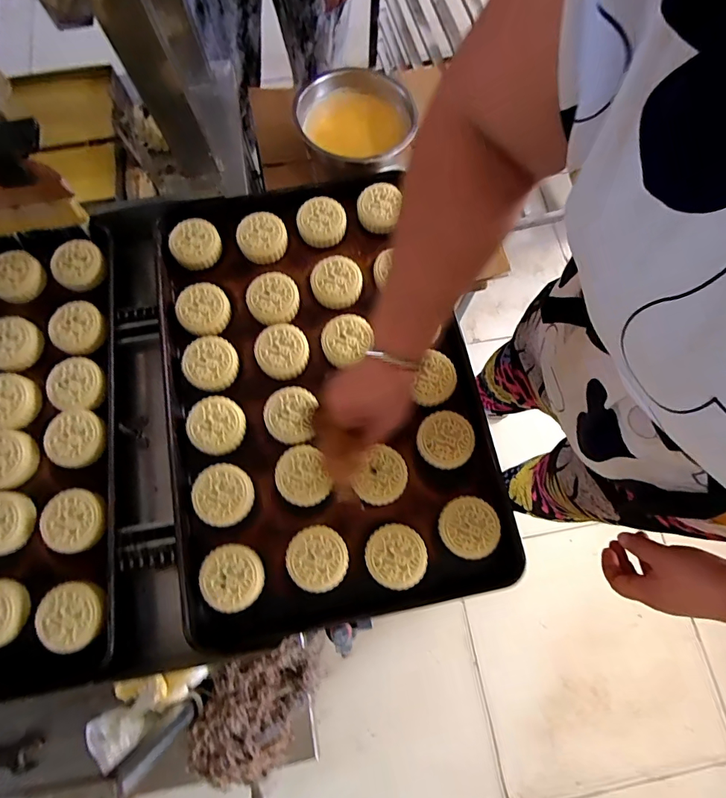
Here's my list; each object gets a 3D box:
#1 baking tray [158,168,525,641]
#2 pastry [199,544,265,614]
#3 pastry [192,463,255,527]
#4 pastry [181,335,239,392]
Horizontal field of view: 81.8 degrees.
[{"bbox_3d":[-0.060,-0.030,0.563,0.399,0.038,0.595,-11,75,-4],"label":"baking tray"},{"bbox_3d":[-0.154,0.209,0.492,0.073,0.016,0.071,0,75,-1],"label":"pastry"},{"bbox_3d":[-0.173,0.119,0.517,0.069,0.018,0.071,31,77,7],"label":"pastry"},{"bbox_3d":[-0.205,-0.048,0.564,0.071,0.016,0.072,0,75,-1],"label":"pastry"}]

